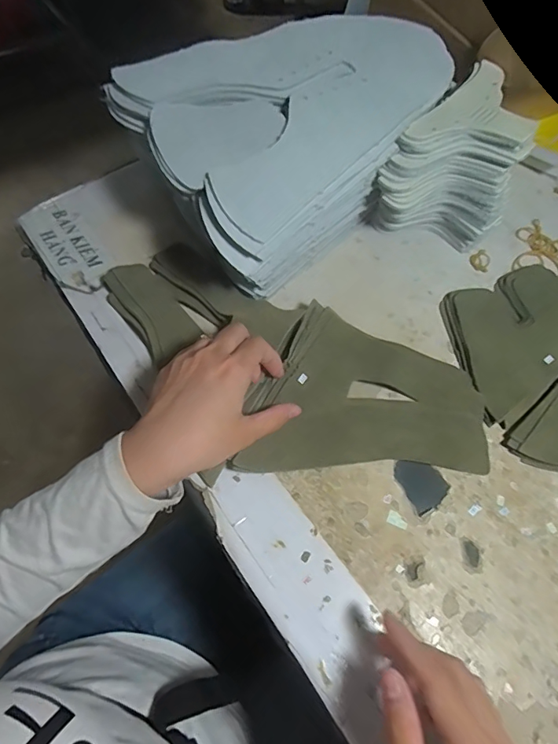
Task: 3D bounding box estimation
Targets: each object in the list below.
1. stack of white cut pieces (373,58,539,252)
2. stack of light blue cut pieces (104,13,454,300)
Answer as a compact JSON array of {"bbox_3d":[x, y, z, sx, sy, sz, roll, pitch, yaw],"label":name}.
[{"bbox_3d":[0.162,-0.174,0.419,0.095,0.108,0.146,37,69,14],"label":"stack of white cut pieces"},{"bbox_3d":[0.022,-0.206,0.426,0.274,0.106,0.209,-32,71,-16],"label":"stack of light blue cut pieces"}]

